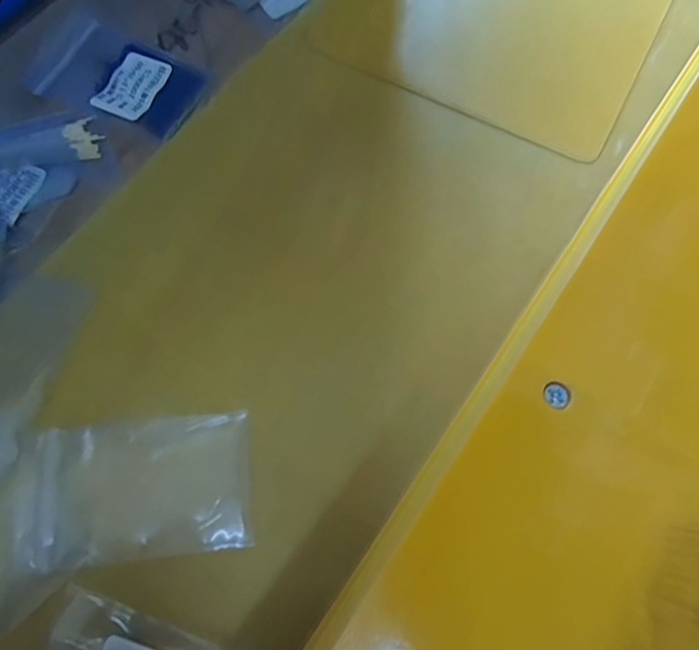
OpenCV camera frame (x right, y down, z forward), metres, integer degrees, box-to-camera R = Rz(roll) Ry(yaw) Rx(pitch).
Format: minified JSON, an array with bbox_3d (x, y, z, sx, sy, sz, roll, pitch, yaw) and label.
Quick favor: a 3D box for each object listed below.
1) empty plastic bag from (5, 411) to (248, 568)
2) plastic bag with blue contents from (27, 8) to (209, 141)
[{"bbox_3d":[-0.061,0.047,0.135,0.063,0.004,0.037,-6,73,0],"label":"empty plastic bag"},{"bbox_3d":[-0.092,-0.098,0.185,0.069,0.004,0.038,28,76,8],"label":"plastic bag with blue contents"}]

